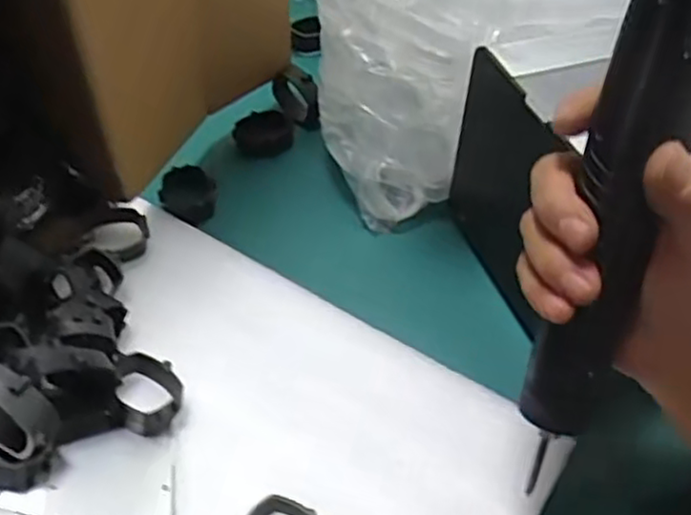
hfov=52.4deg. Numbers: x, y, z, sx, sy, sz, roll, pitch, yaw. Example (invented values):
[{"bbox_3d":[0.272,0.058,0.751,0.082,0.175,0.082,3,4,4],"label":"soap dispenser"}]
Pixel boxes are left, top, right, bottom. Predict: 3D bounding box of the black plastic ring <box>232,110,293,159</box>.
[{"bbox_3d":[-0.071,-0.106,0.598,0.048,0.025,0.048,0,48,0],"label":"black plastic ring"}]

